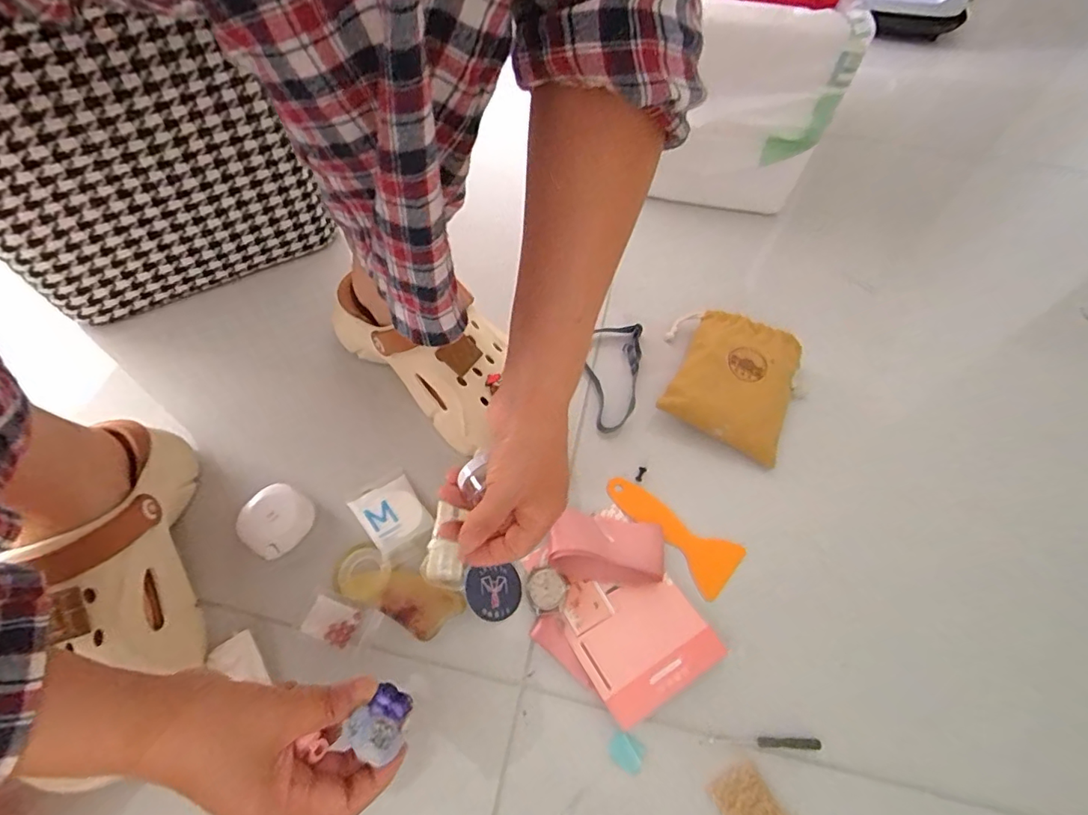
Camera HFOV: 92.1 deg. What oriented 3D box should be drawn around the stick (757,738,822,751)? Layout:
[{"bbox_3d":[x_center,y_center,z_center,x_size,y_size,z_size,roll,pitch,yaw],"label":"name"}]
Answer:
[{"bbox_3d":[0.169,0.233,0.364,0.041,0.004,0.007,2,62,2],"label":"stick"}]

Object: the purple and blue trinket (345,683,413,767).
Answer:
[{"bbox_3d":[-0.094,0.178,0.298,0.030,0.013,0.035,29,33,-5],"label":"purple and blue trinket"}]

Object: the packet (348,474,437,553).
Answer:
[{"bbox_3d":[-0.126,0.086,0.430,0.048,0.010,0.058,-33,67,-15],"label":"packet"}]

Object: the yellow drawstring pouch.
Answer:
[{"bbox_3d":[0.183,-0.025,0.499,0.110,0.041,0.129,26,66,14],"label":"yellow drawstring pouch"}]

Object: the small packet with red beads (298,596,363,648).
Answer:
[{"bbox_3d":[-0.160,0.163,0.398,0.044,0.009,0.028,17,64,10],"label":"small packet with red beads"}]

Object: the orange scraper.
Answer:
[{"bbox_3d":[0.103,0.102,0.442,0.120,0.006,0.048,38,69,19],"label":"orange scraper"}]

